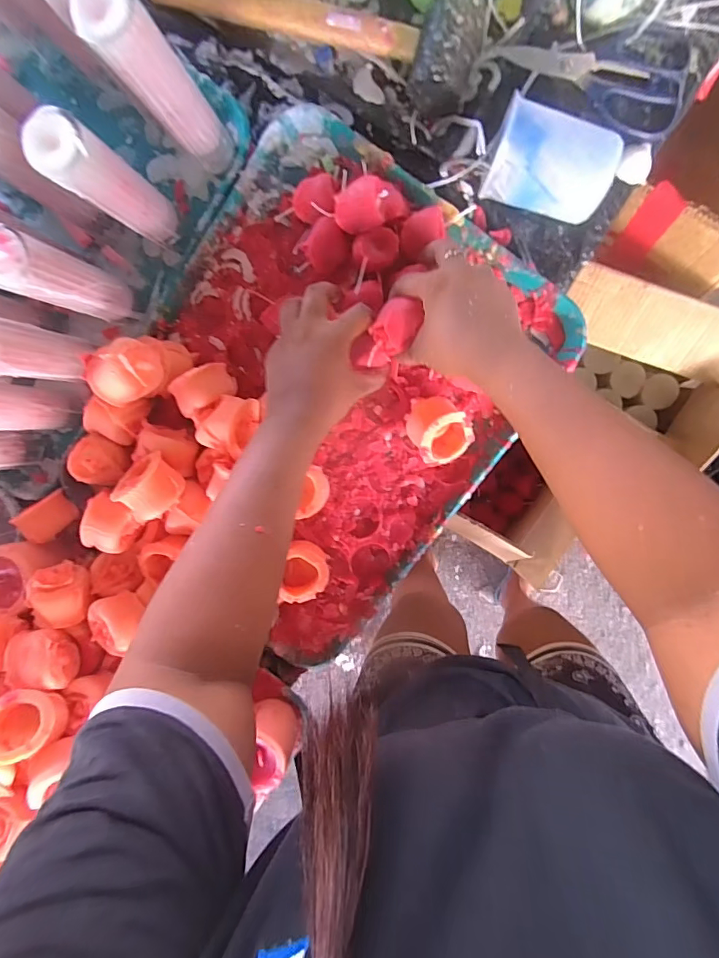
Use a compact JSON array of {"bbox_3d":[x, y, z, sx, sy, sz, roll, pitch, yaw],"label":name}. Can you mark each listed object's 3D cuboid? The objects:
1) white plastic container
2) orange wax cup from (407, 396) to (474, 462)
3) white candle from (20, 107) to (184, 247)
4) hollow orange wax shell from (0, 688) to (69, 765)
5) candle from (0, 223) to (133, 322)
[{"bbox_3d":[0.164,-0.267,0.396,0.102,0.063,0.069,17,98,2],"label":"white plastic container"},{"bbox_3d":[0.074,-0.047,0.437,0.052,0.050,0.063,-32,94,7],"label":"orange wax cup"},{"bbox_3d":[-0.192,-0.230,0.379,0.039,0.161,0.043,37,98,-1],"label":"white candle"},{"bbox_3d":[-0.290,0.216,0.409,0.056,0.048,0.056,3,66,-6],"label":"hollow orange wax shell"},{"bbox_3d":[-0.239,-0.161,0.392,0.037,0.162,0.040,15,98,2],"label":"candle"}]

